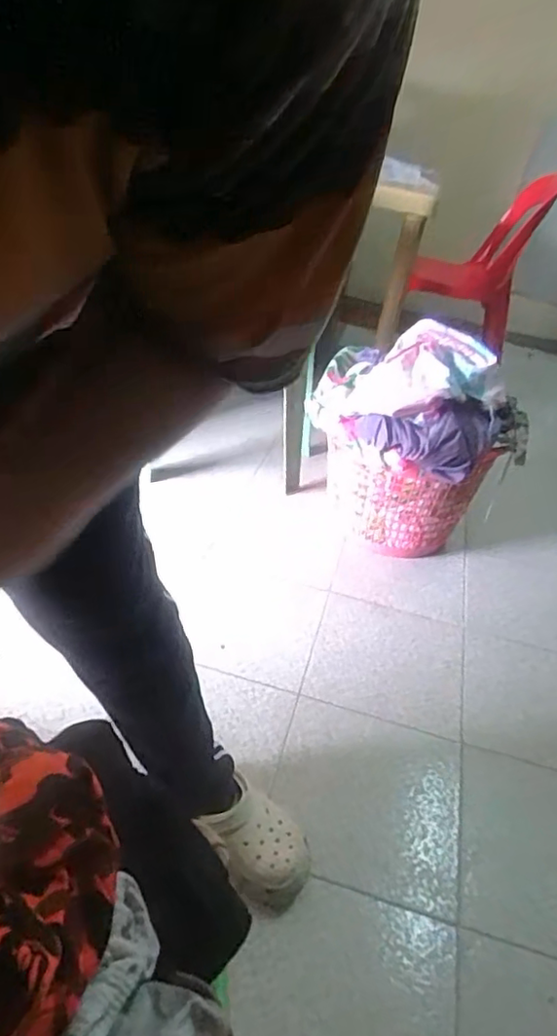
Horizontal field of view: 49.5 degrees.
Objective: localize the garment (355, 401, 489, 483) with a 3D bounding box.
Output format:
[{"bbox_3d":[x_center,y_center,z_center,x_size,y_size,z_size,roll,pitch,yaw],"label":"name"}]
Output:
[{"bbox_3d":[0.293,-0.178,1.208,0.241,0.106,0.165,25,39,23],"label":"garment"}]

